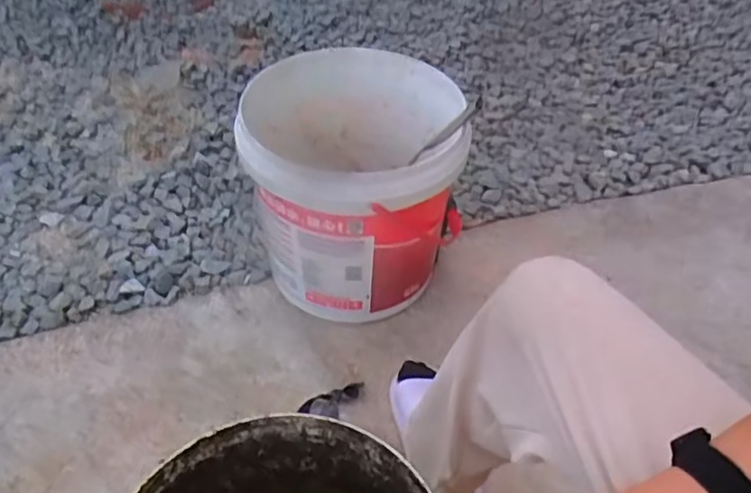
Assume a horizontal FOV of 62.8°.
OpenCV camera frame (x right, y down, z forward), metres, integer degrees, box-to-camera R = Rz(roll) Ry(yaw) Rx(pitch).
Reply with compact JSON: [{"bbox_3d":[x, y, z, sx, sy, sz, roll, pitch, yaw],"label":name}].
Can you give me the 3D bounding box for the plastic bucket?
[{"bbox_3d":[-0.033,-0.090,0.961,0.299,0.321,0.306,2,48,-2],"label":"plastic bucket"}]

